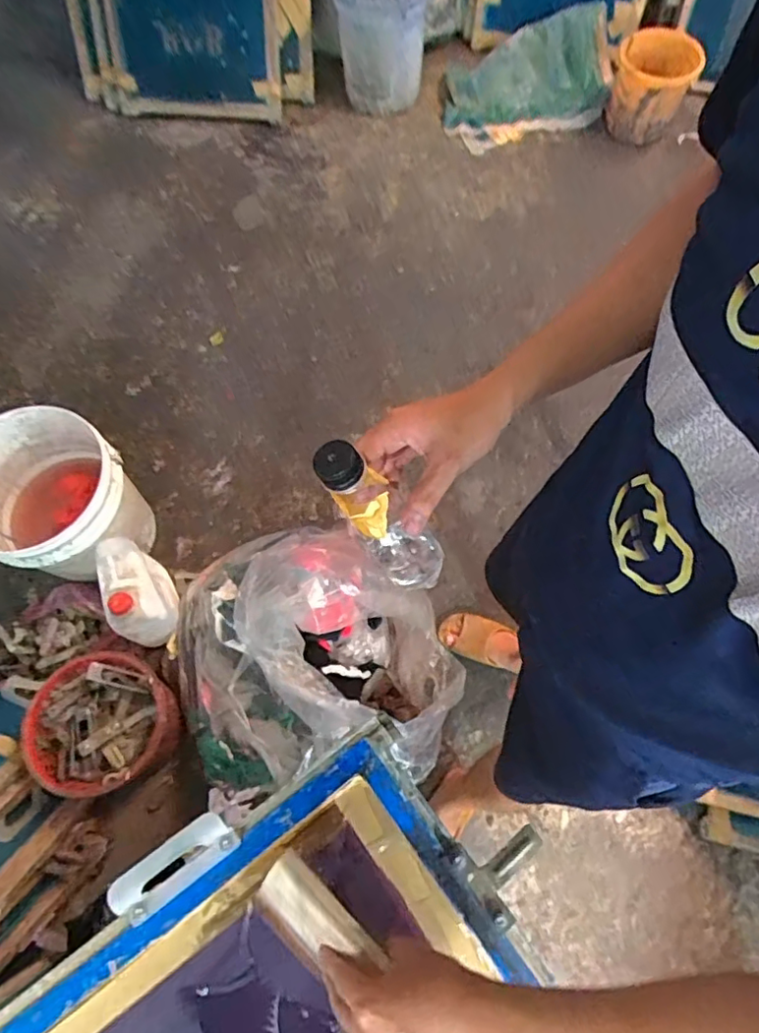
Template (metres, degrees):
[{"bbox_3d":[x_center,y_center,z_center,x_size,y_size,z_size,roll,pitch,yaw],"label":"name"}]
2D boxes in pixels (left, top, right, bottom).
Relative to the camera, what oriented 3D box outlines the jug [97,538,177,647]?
[{"bbox_3d":[-0.523,0.164,1.265,0.107,0.222,0.193,-21,70,-7],"label":"jug"}]

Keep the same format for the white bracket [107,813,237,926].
[{"bbox_3d":[-0.202,0.341,0.568,0.118,0.013,0.055,-32,113,-15],"label":"white bracket"}]

